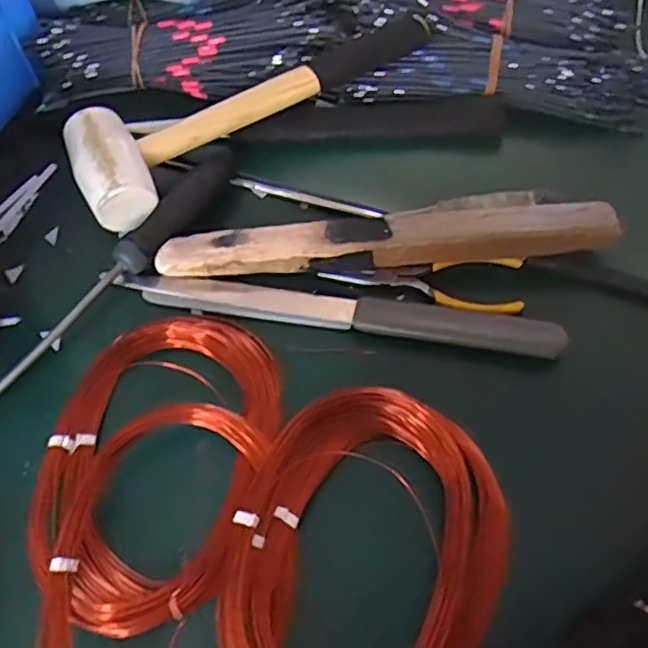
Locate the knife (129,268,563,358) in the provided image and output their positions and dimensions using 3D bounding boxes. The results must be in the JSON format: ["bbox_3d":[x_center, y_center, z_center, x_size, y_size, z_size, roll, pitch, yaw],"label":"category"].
[{"bbox_3d":[0.007,-0.011,0.373,0.258,0.013,0.024,10,61,6],"label":"knife"}]

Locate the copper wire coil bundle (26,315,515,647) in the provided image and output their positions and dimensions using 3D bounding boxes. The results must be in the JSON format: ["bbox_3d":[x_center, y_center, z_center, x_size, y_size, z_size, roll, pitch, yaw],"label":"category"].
[{"bbox_3d":[-0.040,0.105,0.309,0.238,0.022,0.197,24,64,14],"label":"copper wire coil bundle"}]

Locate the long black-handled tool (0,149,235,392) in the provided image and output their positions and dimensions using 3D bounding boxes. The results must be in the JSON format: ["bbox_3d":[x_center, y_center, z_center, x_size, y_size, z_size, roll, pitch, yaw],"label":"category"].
[{"bbox_3d":[-0.144,-0.021,0.379,0.030,0.019,0.259,38,68,20],"label":"long black-handled tool"}]

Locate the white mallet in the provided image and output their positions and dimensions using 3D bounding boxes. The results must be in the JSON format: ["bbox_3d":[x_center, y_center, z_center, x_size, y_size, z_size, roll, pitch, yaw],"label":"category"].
[{"bbox_3d":[-0.055,-0.153,0.441,0.257,0.048,0.084,-33,65,-16],"label":"white mallet"}]

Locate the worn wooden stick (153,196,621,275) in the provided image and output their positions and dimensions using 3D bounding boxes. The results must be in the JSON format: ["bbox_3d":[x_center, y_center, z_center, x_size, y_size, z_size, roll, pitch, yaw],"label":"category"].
[{"bbox_3d":[0.034,-0.058,0.386,0.266,0.034,0.042,-1,61,0],"label":"worn wooden stick"}]

